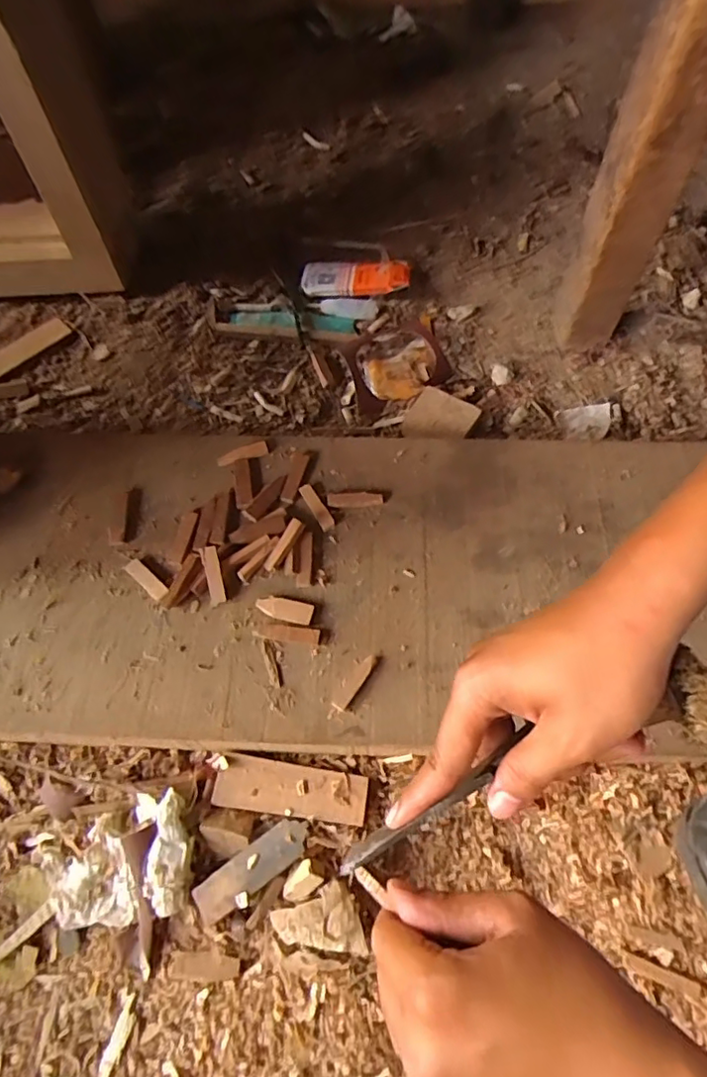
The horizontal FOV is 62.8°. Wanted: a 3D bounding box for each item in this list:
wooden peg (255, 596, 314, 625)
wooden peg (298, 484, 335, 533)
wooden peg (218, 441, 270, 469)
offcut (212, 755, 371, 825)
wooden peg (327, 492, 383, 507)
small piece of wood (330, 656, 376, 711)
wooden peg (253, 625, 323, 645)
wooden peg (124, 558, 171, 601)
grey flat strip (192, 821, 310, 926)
[{"bbox_3d":[-0.056,0.057,0.468,0.047,0.005,0.017,12,66,6],"label":"wooden peg"},{"bbox_3d":[-0.032,-0.028,0.507,0.013,0.004,0.046,-33,79,1],"label":"wooden peg"},{"bbox_3d":[-0.102,-0.078,0.532,0.048,0.007,0.014,-19,67,-9],"label":"wooden peg"},{"bbox_3d":[-0.046,0.186,0.430,0.110,0.010,0.034,7,66,3],"label":"offcut"},{"bbox_3d":[0.001,-0.034,0.510,0.049,0.007,0.013,-1,65,0],"label":"wooden peg"},{"bbox_3d":[0.001,0.109,0.443,0.012,0.004,0.049,31,69,13],"label":"small piece of wood"},{"bbox_3d":[-0.053,0.076,0.459,0.053,0.007,0.012,5,65,2],"label":"wooden peg"},{"bbox_3d":[-0.173,0.034,0.484,0.047,0.006,0.014,39,71,16],"label":"wooden peg"},{"bbox_3d":[-0.072,0.232,0.408,0.089,0.007,0.027,-32,69,-14],"label":"grey flat strip"}]

